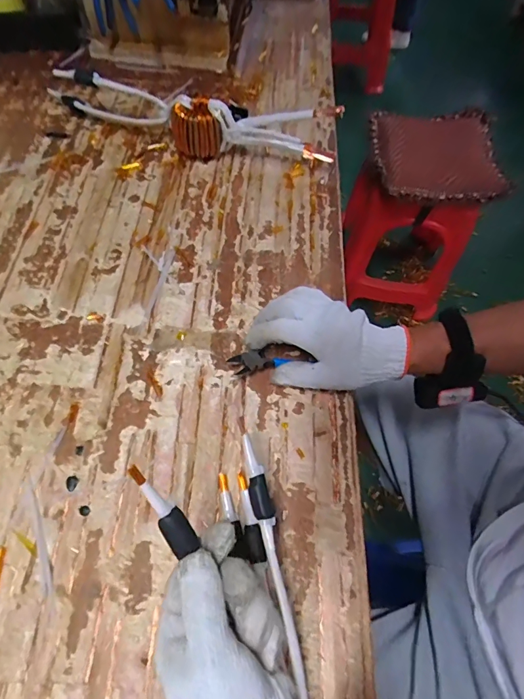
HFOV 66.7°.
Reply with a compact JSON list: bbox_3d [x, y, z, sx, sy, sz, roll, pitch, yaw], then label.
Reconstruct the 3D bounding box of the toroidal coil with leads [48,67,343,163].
[{"bbox_3d":[-0.117,-0.358,0.600,0.453,0.087,0.106,9,63,2],"label":"toroidal coil with leads"}]

